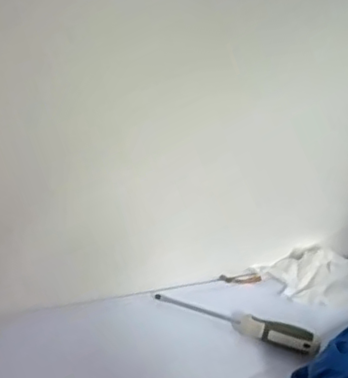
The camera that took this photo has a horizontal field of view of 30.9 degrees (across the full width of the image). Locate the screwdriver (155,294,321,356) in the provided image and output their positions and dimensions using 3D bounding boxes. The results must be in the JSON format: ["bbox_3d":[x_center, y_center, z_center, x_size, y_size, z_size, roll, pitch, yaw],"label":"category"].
[{"bbox_3d":[0.068,0.146,0.699,0.182,0.028,0.025,18,48,11],"label":"screwdriver"}]

